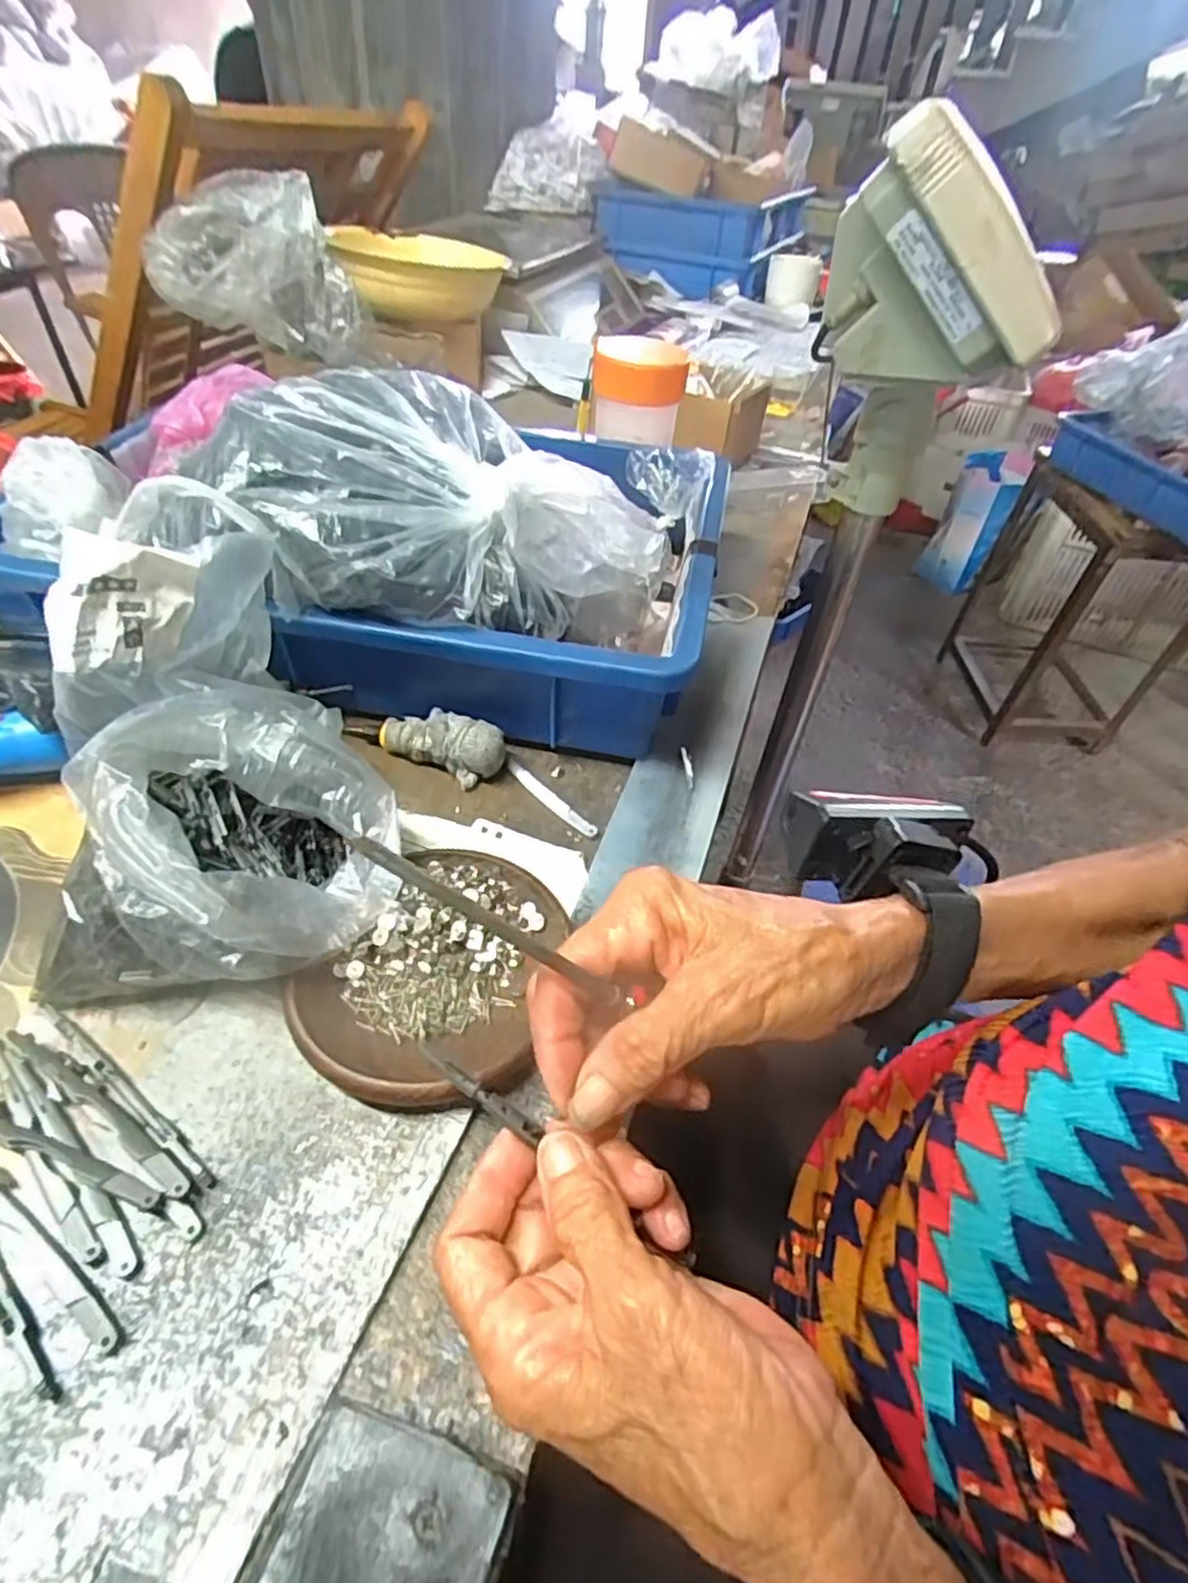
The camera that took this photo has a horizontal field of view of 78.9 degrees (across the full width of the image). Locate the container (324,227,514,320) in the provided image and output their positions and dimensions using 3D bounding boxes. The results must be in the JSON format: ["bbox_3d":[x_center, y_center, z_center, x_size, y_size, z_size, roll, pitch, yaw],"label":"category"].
[{"bbox_3d":[-0.188,-0.557,0.779,0.173,0.055,0.169,-5,46,-10],"label":"container"}]

